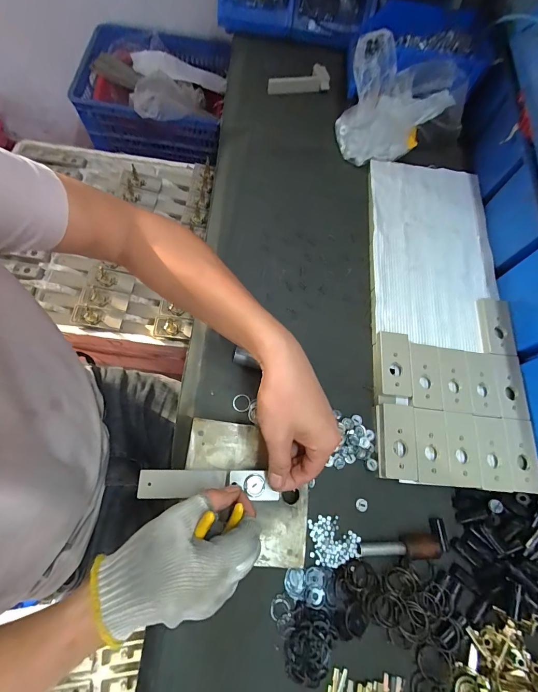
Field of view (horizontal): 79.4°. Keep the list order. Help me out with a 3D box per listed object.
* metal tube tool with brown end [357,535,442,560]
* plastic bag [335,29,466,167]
[{"bbox_3d":[0.155,0.237,0.384,0.096,0.017,0.025,6,69,-2],"label":"metal tube tool with brown end"},{"bbox_3d":[0.222,-0.425,0.576,0.208,0.140,0.206,36,70,7],"label":"plastic bag"}]

